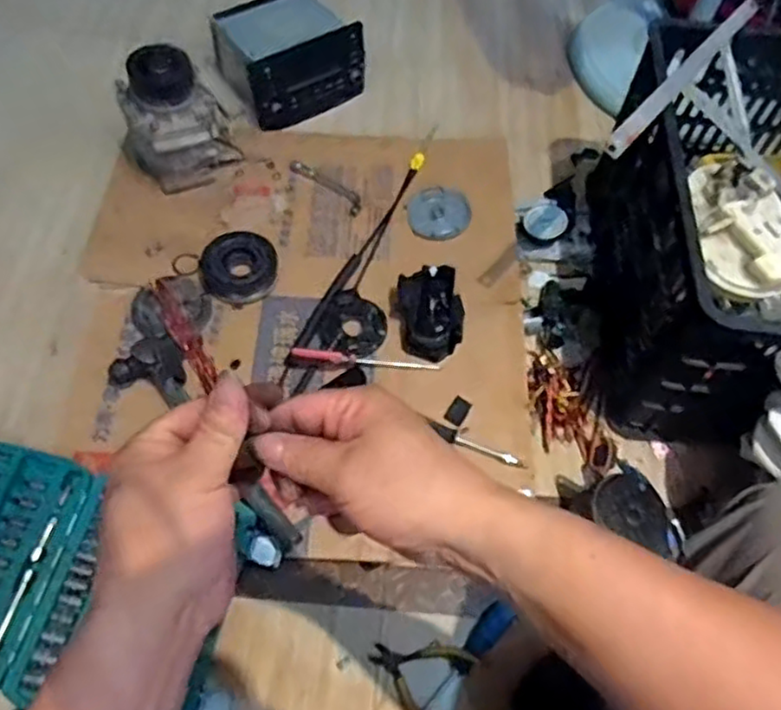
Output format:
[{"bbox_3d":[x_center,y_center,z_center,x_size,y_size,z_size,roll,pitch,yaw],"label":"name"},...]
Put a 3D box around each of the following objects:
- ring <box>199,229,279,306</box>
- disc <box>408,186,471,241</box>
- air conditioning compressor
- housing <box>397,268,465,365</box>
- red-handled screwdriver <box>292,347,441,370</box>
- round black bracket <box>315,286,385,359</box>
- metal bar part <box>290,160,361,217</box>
[{"bbox_3d":[-0.215,-0.124,0.963,0.100,0.037,0.098,2,59,-3],"label":"ring"},{"bbox_3d":[0.074,-0.220,1.051,0.095,0.014,0.095,2,59,-3],"label":"disc"},{"bbox_3d":[-0.327,-0.366,1.029,0.162,0.183,0.131,-23,61,-13],"label":"air conditioning compressor"},{"bbox_3d":[0.053,-0.055,0.928,0.087,0.065,0.117,-5,58,-2],"label":"housing"},{"bbox_3d":[-0.033,0.008,0.905,0.190,0.017,0.022,6,56,-11],"label":"red-handled screwdriver"},{"bbox_3d":[-0.053,-0.043,0.942,0.095,0.010,0.097,2,59,-3],"label":"round black bracket"},{"bbox_3d":[-0.098,-0.267,1.074,0.150,0.007,0.035,40,65,18],"label":"metal bar part"}]

